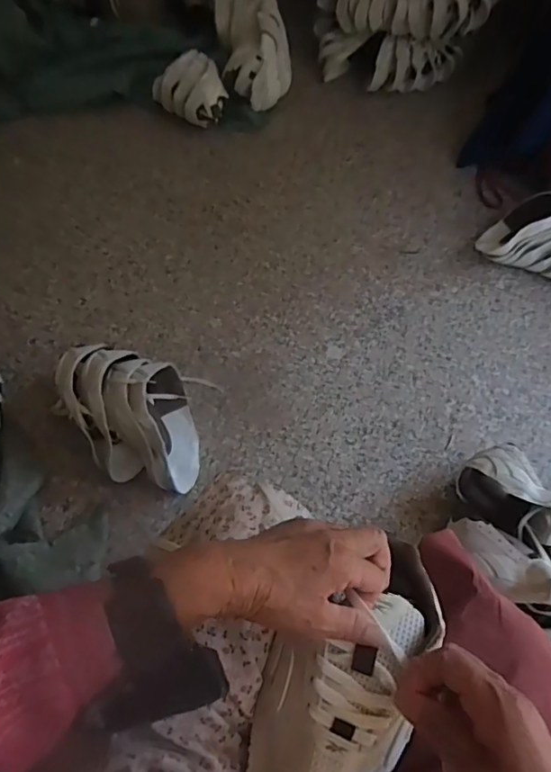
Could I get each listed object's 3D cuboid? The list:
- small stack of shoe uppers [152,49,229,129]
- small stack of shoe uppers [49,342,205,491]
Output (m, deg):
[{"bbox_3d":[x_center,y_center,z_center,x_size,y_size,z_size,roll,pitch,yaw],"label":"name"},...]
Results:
[{"bbox_3d":[-0.207,-0.756,1.296,0.157,0.123,0.196,-32,67,-17],"label":"small stack of shoe uppers"},{"bbox_3d":[-0.245,0.045,0.855,0.199,0.127,0.272,-23,63,-13],"label":"small stack of shoe uppers"}]

